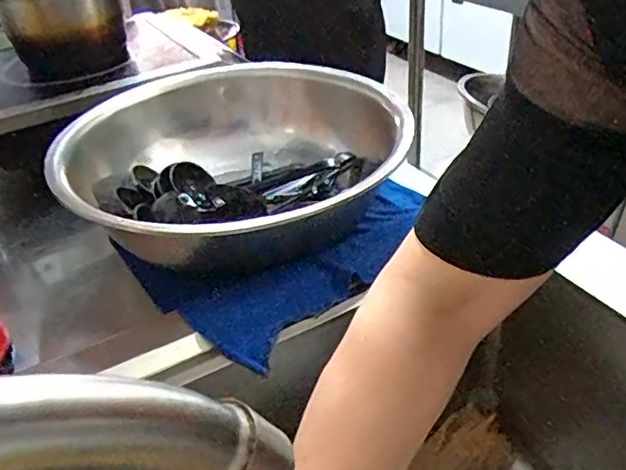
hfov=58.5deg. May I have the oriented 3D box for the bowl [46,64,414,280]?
[{"bbox_3d":[-0.090,-0.073,0.586,0.312,0.107,0.343,-6,32,4],"label":"bowl"}]

